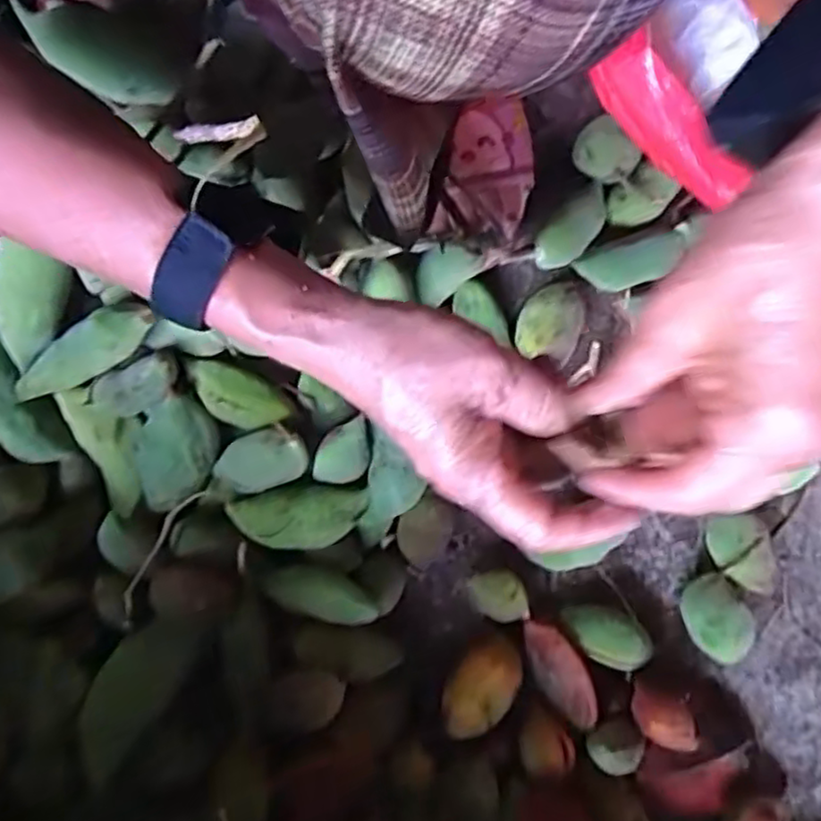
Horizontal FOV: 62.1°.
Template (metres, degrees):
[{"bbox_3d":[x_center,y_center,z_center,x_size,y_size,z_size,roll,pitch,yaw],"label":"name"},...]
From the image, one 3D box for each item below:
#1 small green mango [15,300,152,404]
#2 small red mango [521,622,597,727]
[{"bbox_3d":[-0.186,-0.031,0.386,0.093,0.019,0.025,-30,79,11],"label":"small green mango"},{"bbox_3d":[0.086,0.151,0.395,0.025,0.018,0.062,-30,67,-5],"label":"small red mango"}]

